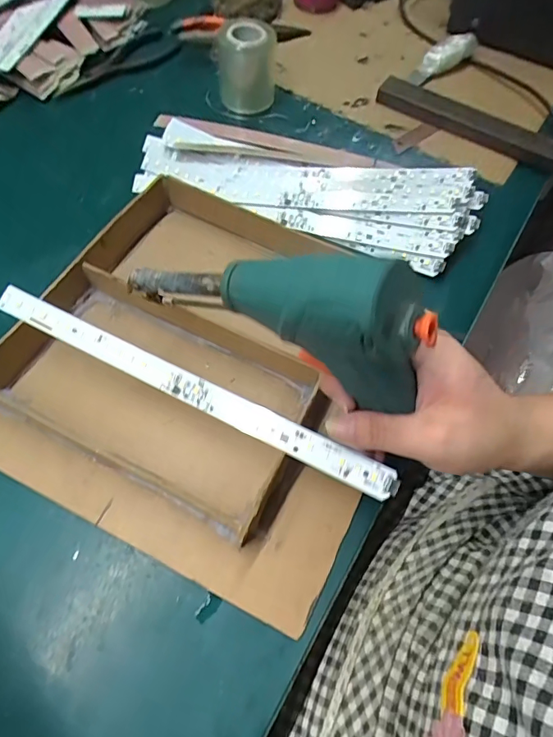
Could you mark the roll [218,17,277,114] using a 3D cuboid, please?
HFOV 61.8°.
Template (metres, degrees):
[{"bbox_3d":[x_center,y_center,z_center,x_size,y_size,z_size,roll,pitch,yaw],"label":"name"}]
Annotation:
[{"bbox_3d":[-0.030,-0.312,0.475,0.059,0.069,0.050,-3,61,-4],"label":"roll"}]

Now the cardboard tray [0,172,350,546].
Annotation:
[{"bbox_3d":[-0.060,-0.030,0.338,0.208,0.032,0.218,27,63,9],"label":"cardboard tray"}]

